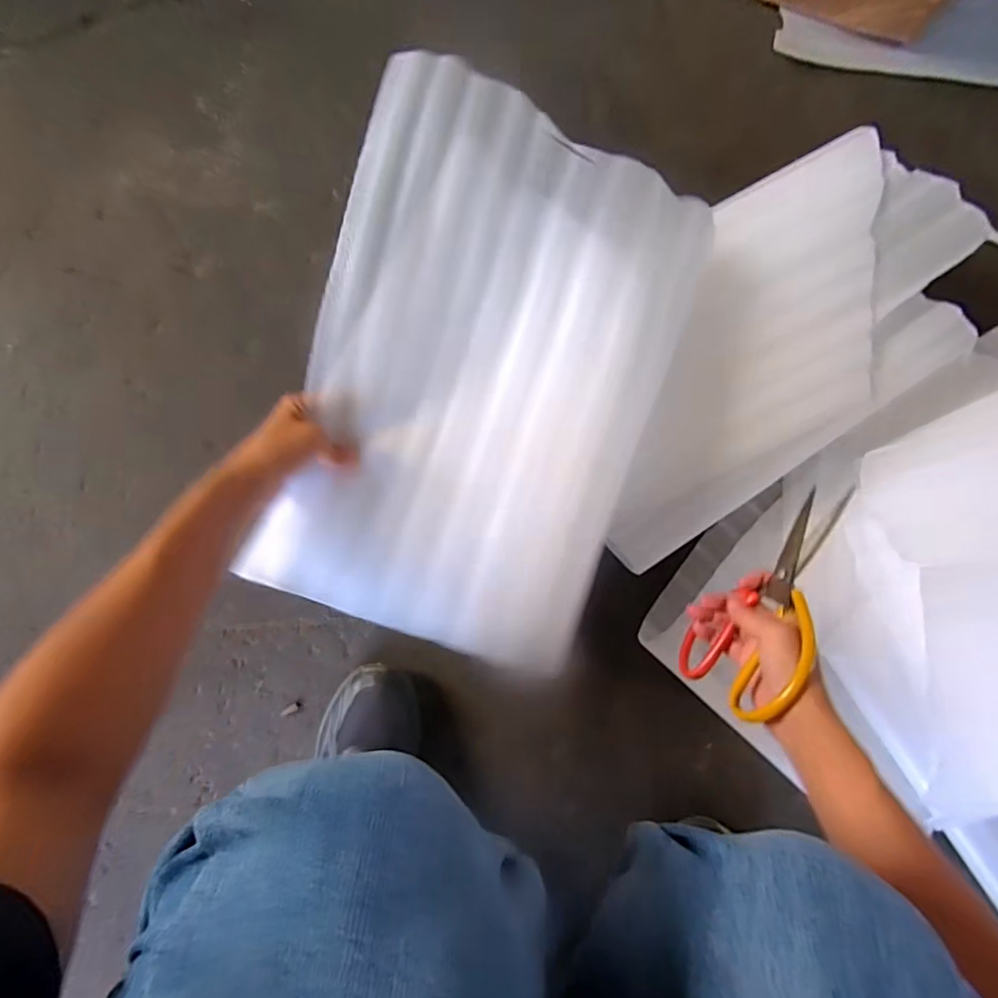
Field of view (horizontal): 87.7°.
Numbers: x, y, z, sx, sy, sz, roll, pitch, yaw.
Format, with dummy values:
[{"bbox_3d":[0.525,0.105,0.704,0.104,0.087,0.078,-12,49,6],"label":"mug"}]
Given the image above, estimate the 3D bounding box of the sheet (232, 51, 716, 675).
[{"bbox_3d":[-0.007,-0.089,0.396,0.264,0.078,0.394,20,85,1],"label":"sheet"}]

